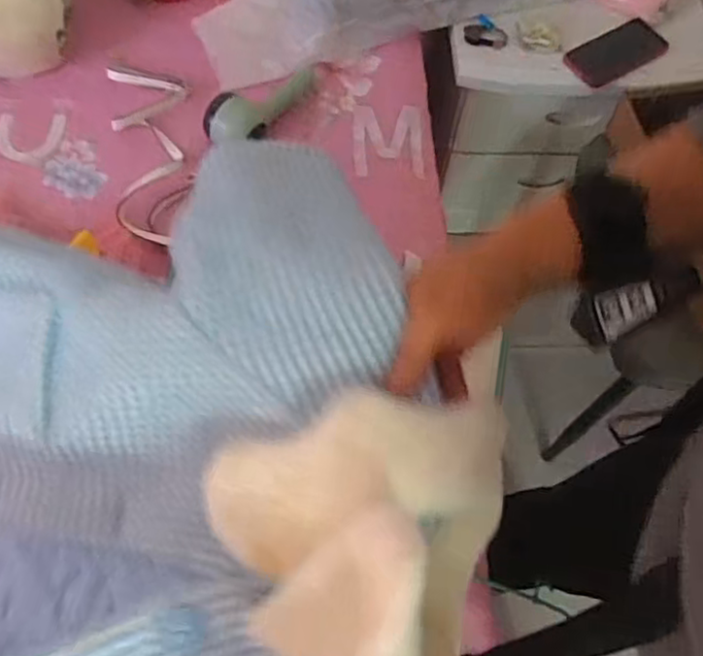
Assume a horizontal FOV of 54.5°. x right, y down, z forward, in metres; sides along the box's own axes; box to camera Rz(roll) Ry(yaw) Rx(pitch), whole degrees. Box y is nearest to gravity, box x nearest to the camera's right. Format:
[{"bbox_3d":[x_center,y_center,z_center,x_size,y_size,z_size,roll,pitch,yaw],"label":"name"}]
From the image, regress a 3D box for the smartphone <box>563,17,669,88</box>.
[{"bbox_3d":[0.425,-0.440,1.098,0.169,0.013,0.080,-30,79,-11],"label":"smartphone"}]

